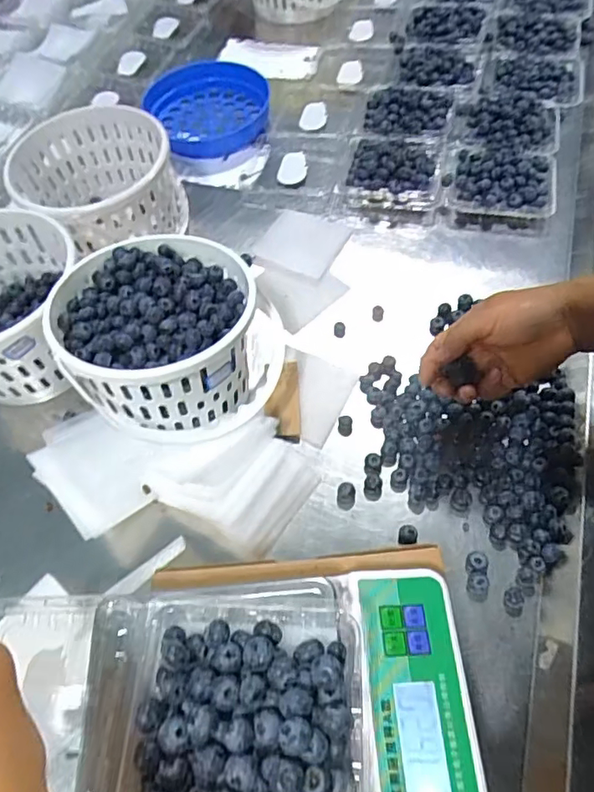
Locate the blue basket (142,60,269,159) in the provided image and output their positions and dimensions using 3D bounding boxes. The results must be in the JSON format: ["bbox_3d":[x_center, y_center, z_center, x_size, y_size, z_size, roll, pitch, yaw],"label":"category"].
[{"bbox_3d":[-0.121,-0.416,0.795,0.161,0.041,0.177,-2,60,4],"label":"blue basket"}]

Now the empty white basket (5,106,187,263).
[{"bbox_3d":[-0.228,-0.239,0.650,0.174,0.115,0.185,-9,60,-1],"label":"empty white basket"}]

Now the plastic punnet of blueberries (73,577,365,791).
[{"bbox_3d":[-0.045,0.174,0.294,0.157,0.047,0.155,-2,60,4],"label":"plastic punnet of blueberries"}]

